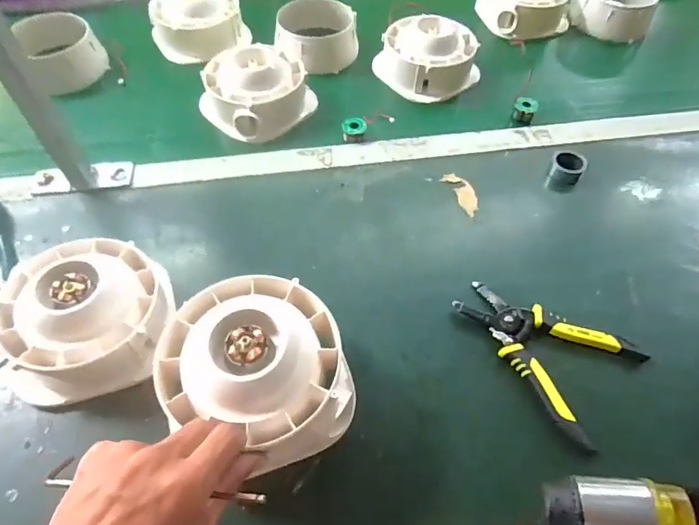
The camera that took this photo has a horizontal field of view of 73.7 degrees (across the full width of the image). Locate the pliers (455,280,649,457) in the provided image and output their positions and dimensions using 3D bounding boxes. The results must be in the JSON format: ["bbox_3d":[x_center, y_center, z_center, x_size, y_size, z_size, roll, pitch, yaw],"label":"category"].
[{"bbox_3d":[0.173,0.071,0.423,0.154,0.015,0.109,40,62,23],"label":"pliers"}]

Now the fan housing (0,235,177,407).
[{"bbox_3d":[-0.228,0.040,0.404,0.130,0.069,0.128,1,55,-1],"label":"fan housing"}]

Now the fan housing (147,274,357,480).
[{"bbox_3d":[-0.068,0.075,0.338,0.125,0.067,0.129,0,55,0],"label":"fan housing"}]

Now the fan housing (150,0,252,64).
[{"bbox_3d":[-0.228,-0.369,0.701,0.138,0.062,0.126,-16,57,-13],"label":"fan housing"}]

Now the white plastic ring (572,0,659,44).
[{"bbox_3d":[0.427,-0.412,0.746,0.123,0.071,0.101,19,56,11],"label":"white plastic ring"}]

